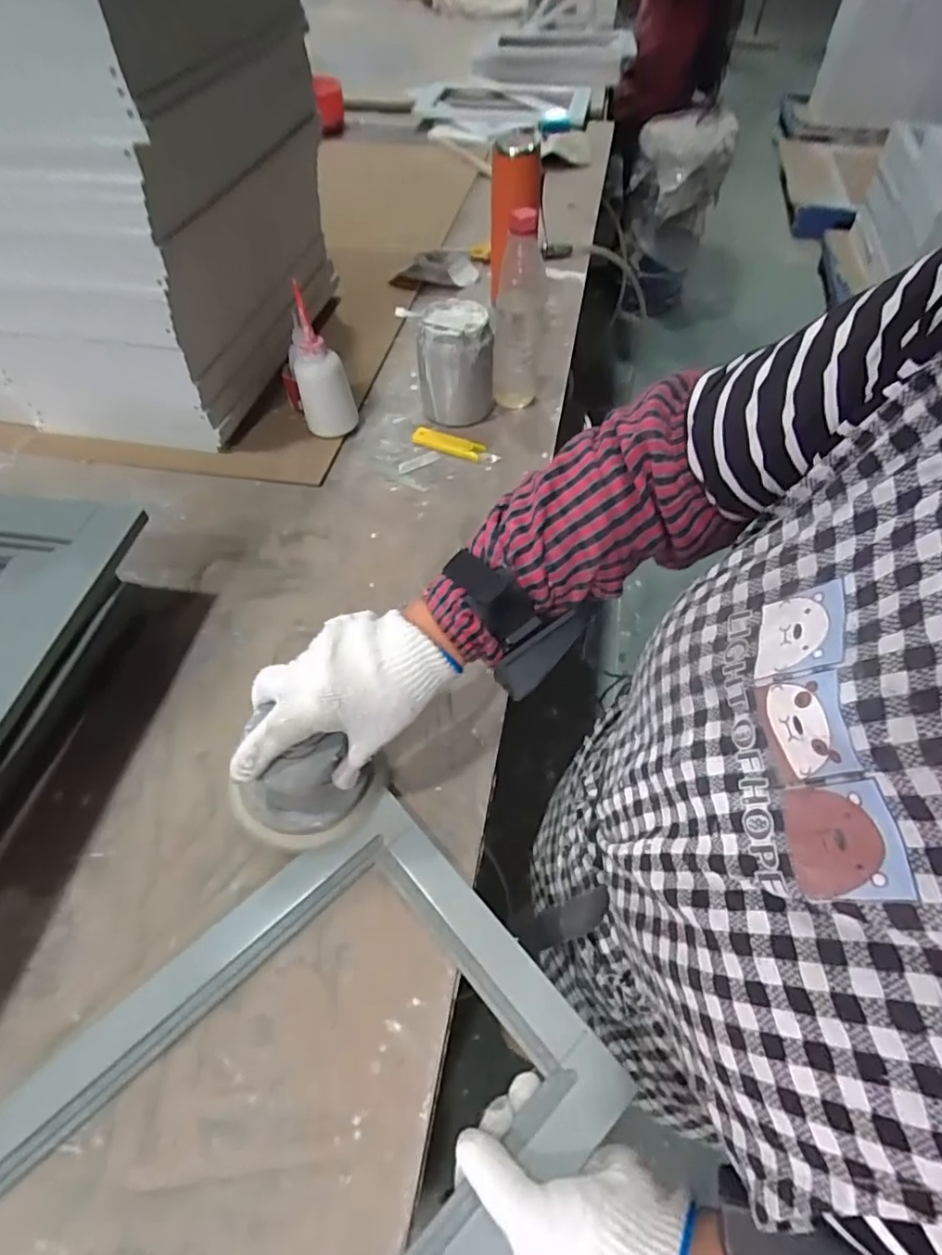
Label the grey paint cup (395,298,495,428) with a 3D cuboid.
[{"bbox_3d":[-0.023,-0.311,0.693,0.087,0.121,0.078,-25,58,-16],"label":"grey paint cup"}]

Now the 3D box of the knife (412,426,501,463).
[{"bbox_3d":[-0.019,-0.217,0.693,0.109,0.012,0.025,17,57,13],"label":"knife"}]

